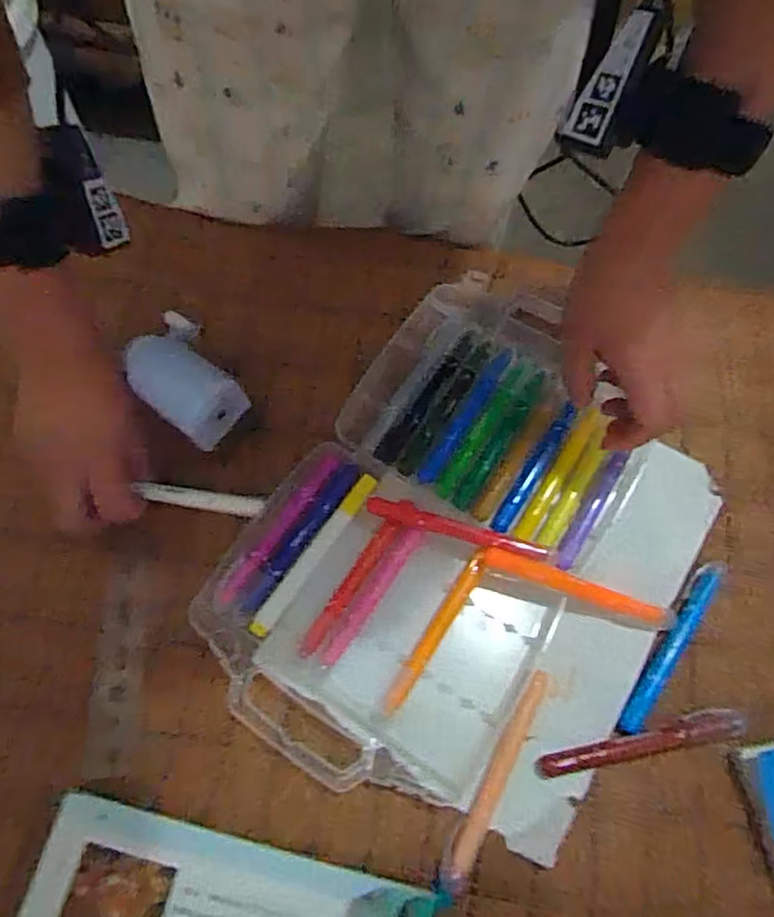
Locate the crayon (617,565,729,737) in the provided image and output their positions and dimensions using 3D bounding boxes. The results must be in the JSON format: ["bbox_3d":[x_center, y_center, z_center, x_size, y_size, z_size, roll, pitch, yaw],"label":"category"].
[{"bbox_3d":[0.184,0.118,0.394,0.016,0.010,0.131,35,70,13],"label":"crayon"}]

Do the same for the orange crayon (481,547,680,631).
[{"bbox_3d":[0.123,0.084,0.400,0.122,0.009,0.013,20,67,7],"label":"orange crayon"}]

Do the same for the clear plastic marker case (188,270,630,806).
[{"bbox_3d":[0.035,0.040,0.425,0.203,0.032,0.344,31,69,11],"label":"clear plastic marker case"}]

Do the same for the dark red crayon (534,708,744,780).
[{"bbox_3d":[0.153,0.173,0.372,0.130,0.010,0.016,-11,67,-7],"label":"dark red crayon"}]

